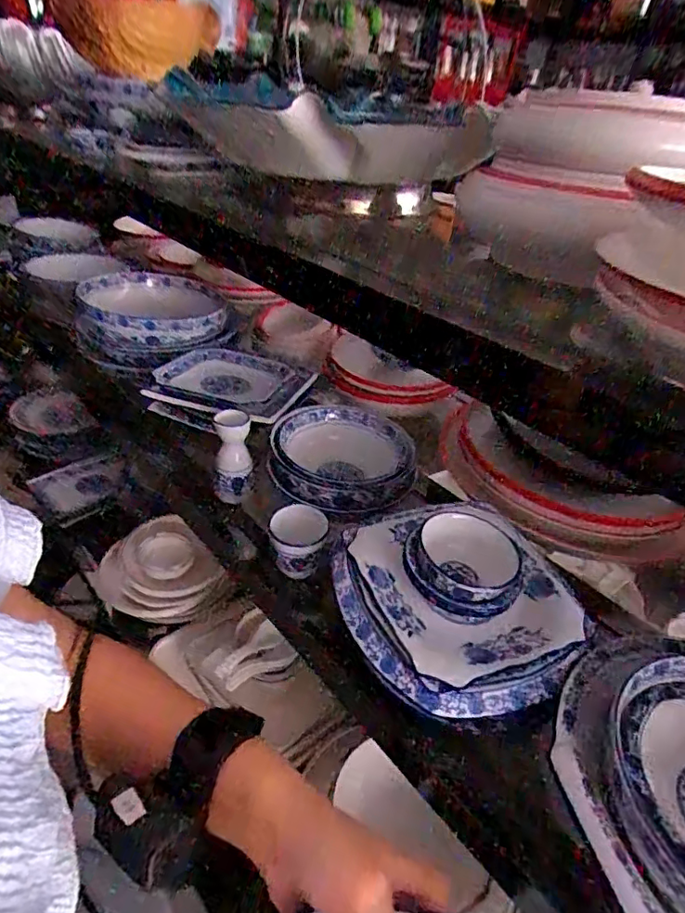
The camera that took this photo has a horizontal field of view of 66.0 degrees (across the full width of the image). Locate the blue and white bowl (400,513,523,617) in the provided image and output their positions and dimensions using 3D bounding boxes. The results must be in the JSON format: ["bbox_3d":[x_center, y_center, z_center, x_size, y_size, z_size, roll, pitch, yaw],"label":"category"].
[{"bbox_3d":[0.113,0.103,0.511,0.104,0.051,0.107,3,41,-3],"label":"blue and white bowl"}]

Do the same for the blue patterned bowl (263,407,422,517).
[{"bbox_3d":[-0.007,0.004,0.731,0.174,0.073,0.185,3,41,-3],"label":"blue patterned bowl"}]

